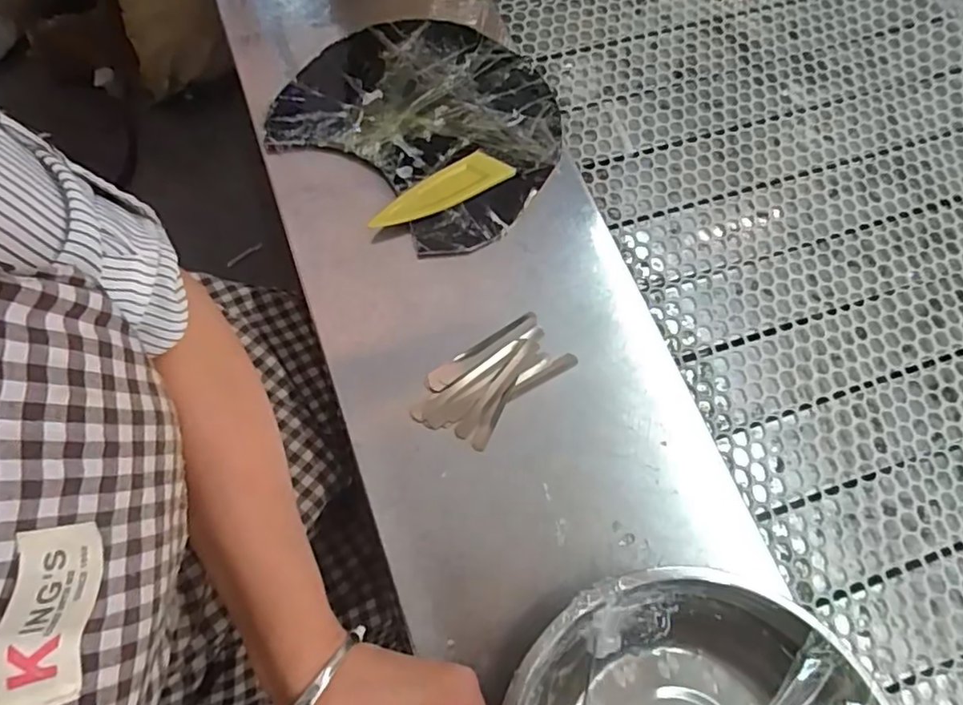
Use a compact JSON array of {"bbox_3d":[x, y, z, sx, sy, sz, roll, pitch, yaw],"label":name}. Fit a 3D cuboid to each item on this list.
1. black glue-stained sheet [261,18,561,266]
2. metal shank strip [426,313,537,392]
[{"bbox_3d":[-0.046,-0.200,0.512,0.229,0.009,0.198,38,73,11],"label":"black glue-stained sheet"},{"bbox_3d":[0.001,-0.001,0.442,0.096,0.004,0.015,-34,75,-14],"label":"metal shank strip"}]

